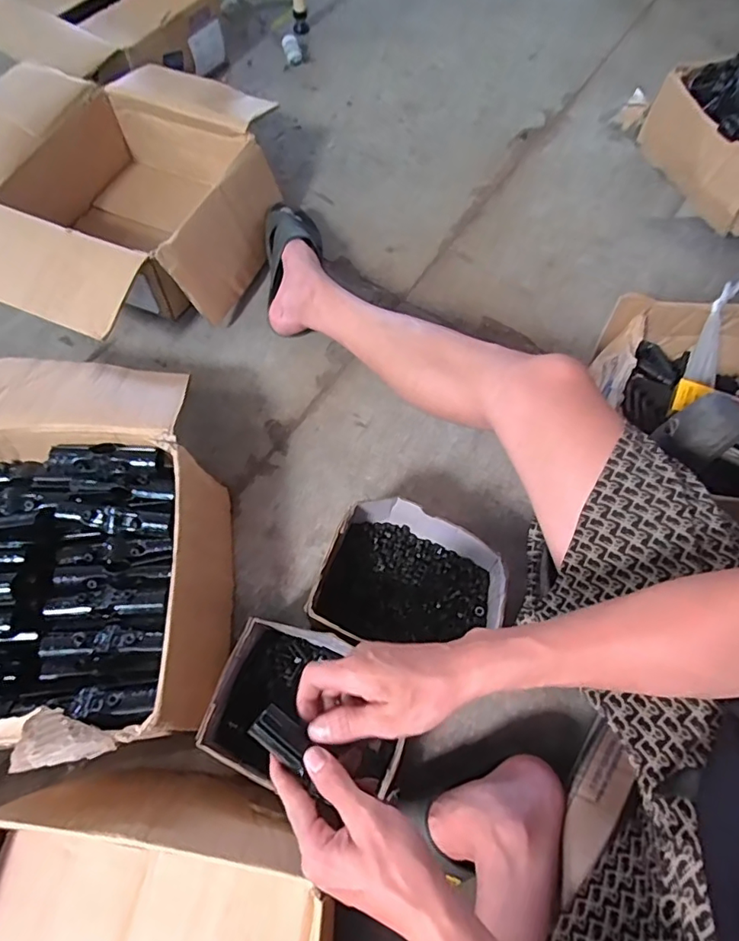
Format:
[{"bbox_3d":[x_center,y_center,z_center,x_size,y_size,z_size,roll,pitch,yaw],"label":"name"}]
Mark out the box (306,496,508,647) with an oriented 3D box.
[{"bbox_3d":[0.049,0.142,0.640,0.200,0.093,0.162,22,66,8],"label":"box"}]

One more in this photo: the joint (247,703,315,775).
[{"bbox_3d":[-0.067,0.206,0.414,0.048,0.010,0.028,31,68,12],"label":"joint"}]

